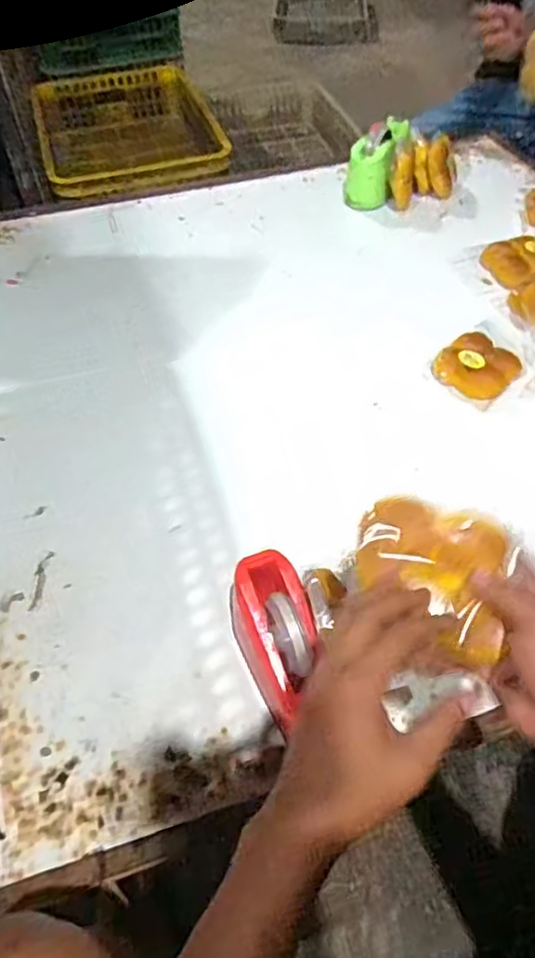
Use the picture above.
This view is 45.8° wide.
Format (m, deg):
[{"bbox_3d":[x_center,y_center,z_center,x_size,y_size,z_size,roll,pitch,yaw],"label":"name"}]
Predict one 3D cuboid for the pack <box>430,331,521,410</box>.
[{"bbox_3d":[0.308,-0.168,0.923,0.105,0.041,0.139,34,60,25],"label":"pack"}]

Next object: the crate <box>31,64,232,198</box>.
[{"bbox_3d":[-0.342,-0.852,1.672,0.453,0.210,0.621,-13,52,-8],"label":"crate"}]

